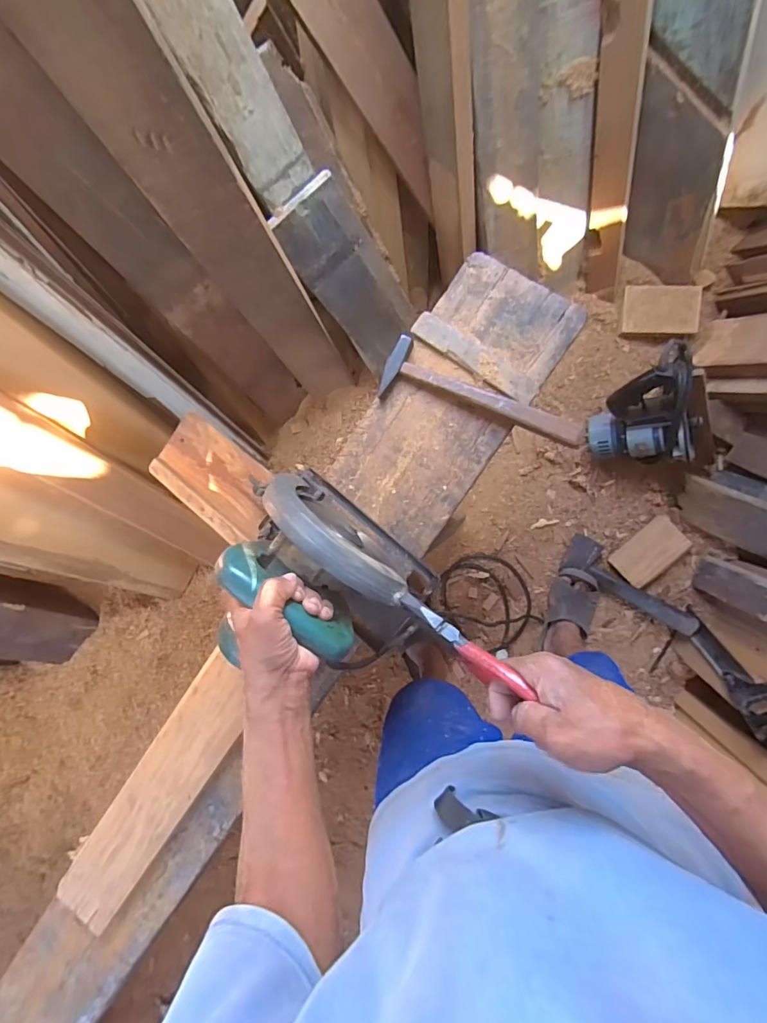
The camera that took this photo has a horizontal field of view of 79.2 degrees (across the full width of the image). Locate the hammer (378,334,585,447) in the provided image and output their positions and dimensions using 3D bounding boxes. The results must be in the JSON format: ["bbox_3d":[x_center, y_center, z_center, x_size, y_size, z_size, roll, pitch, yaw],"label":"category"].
[{"bbox_3d":[0.133,-0.155,0.636,0.284,0.041,0.087,23,97,7],"label":"hammer"}]

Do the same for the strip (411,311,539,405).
[{"bbox_3d":[0.127,-0.215,0.646,0.193,0.015,0.036,35,98,5],"label":"strip"}]

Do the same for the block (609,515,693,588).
[{"bbox_3d":[0.668,0.102,1.160,0.105,0.022,0.170,44,99,4],"label":"block"}]

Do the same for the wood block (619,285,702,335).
[{"bbox_3d":[0.641,-0.462,1.072,0.163,0.046,0.107,6,95,8],"label":"wood block"}]

